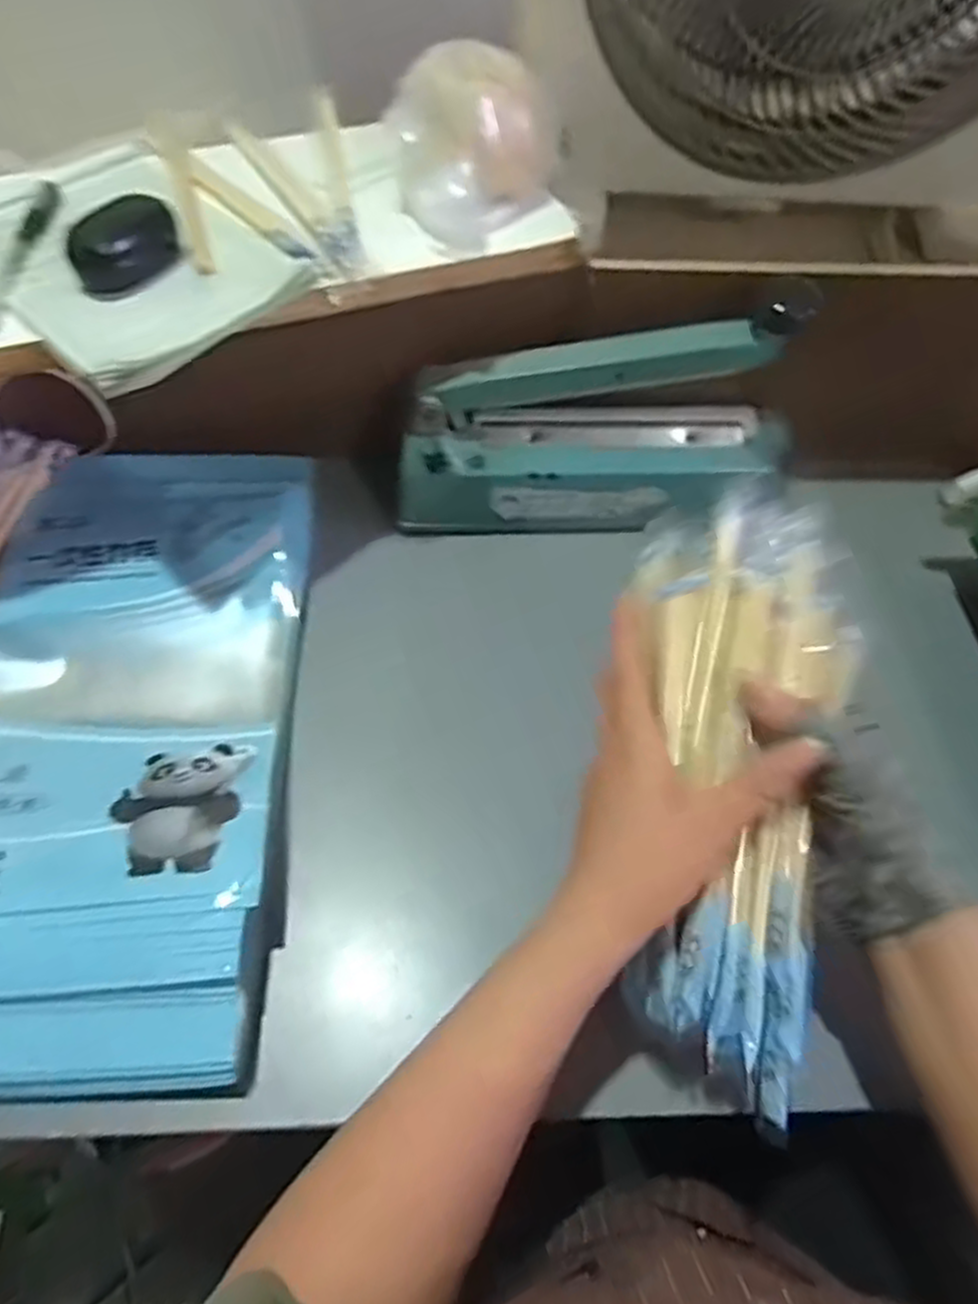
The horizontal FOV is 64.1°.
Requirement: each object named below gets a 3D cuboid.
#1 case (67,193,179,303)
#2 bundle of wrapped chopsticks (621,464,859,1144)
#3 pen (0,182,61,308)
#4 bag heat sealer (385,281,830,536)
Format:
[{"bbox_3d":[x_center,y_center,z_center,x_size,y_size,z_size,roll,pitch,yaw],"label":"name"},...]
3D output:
[{"bbox_3d":[-0.210,-0.238,0.453,0.026,0.035,0.065,33,60,18],"label":"case"},{"bbox_3d":[0.119,0.069,0.366,0.090,0.042,0.283,-1,92,-4],"label":"bundle of wrapped chopsticks"},{"bbox_3d":[-0.282,-0.241,0.466,0.013,0.012,0.139,2,56,-2],"label":"pen"},{"bbox_3d":[0.078,-0.169,0.577,0.278,0.167,0.060,-1,56,-3],"label":"bag heat sealer"}]

